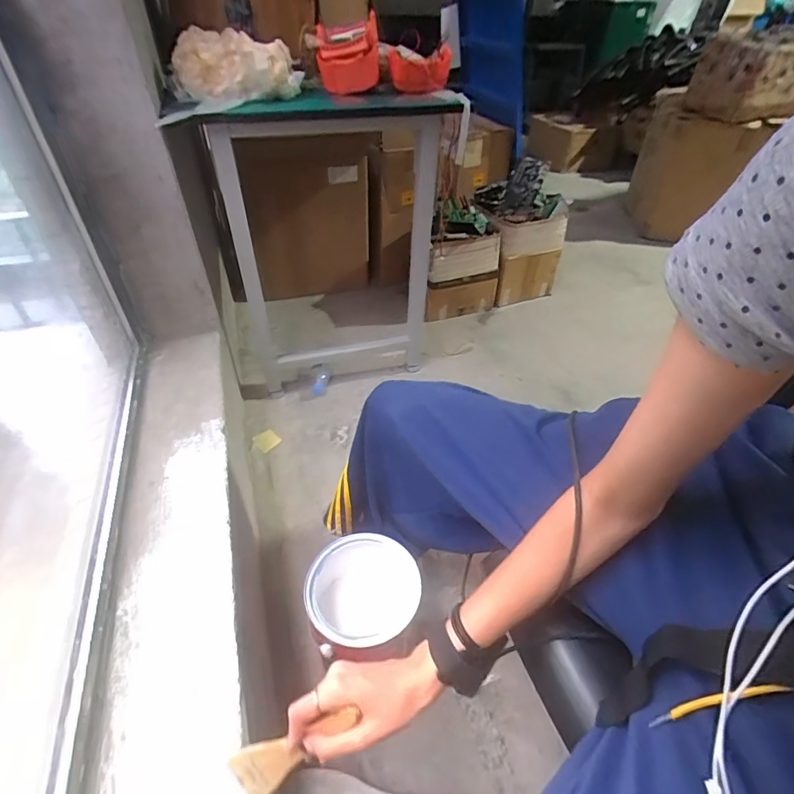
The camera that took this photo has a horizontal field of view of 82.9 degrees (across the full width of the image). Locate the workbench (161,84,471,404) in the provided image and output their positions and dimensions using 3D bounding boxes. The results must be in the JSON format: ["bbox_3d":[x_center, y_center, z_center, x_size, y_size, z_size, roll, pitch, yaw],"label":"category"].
[{"bbox_3d":[-0.192,-0.481,1.316,0.648,0.749,0.618,-10,43,-12],"label":"workbench"}]

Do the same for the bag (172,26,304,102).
[{"bbox_3d":[-0.318,-0.645,0.874,0.219,0.097,0.147,8,45,9],"label":"bag"}]

